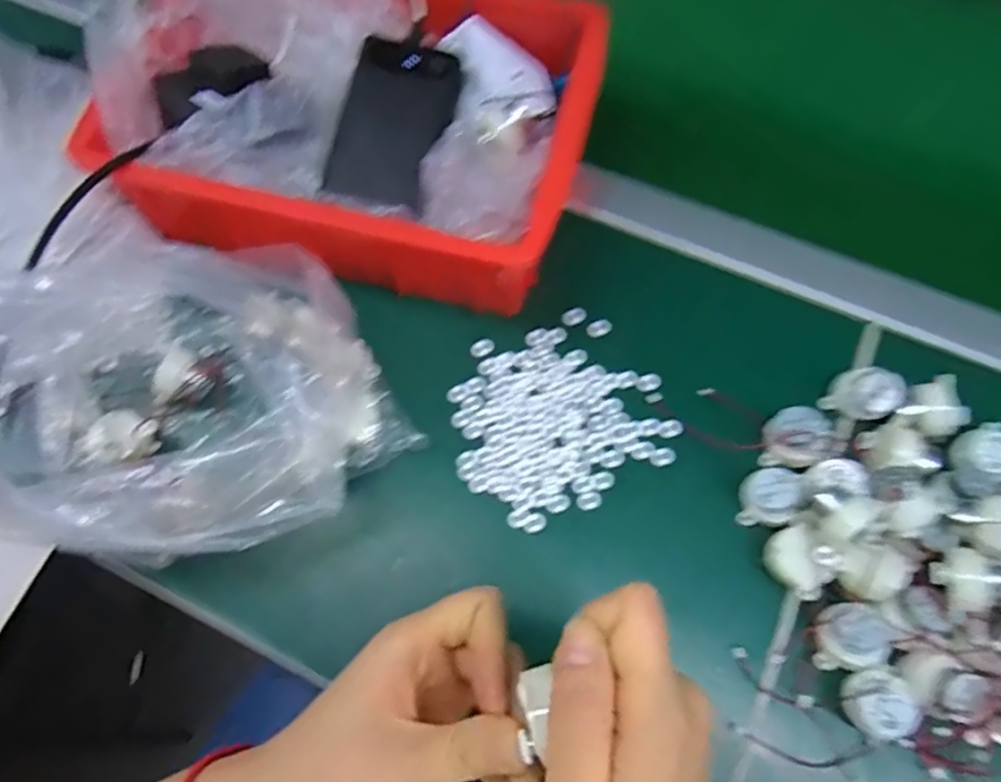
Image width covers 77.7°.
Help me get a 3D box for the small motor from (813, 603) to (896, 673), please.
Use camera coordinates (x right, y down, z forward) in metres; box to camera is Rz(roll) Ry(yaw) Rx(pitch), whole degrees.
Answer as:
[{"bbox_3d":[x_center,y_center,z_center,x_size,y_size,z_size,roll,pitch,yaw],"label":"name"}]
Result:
[{"bbox_3d":[0.184,0.130,0.330,0.036,0.023,0.032,-27,74,6],"label":"small motor"}]

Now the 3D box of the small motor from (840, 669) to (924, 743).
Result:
[{"bbox_3d":[0.194,0.162,0.320,0.032,0.029,0.032,8,69,5],"label":"small motor"}]

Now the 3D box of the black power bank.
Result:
[{"bbox_3d":[-0.073,-0.181,0.424,0.067,0.015,0.108,16,93,-7],"label":"black power bank"}]

